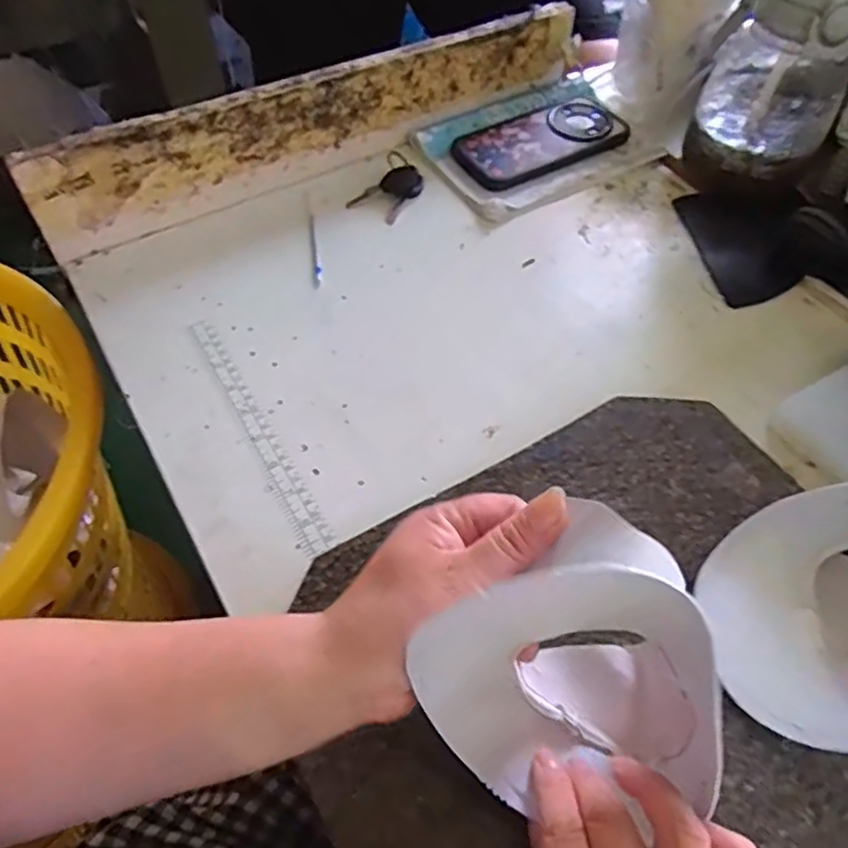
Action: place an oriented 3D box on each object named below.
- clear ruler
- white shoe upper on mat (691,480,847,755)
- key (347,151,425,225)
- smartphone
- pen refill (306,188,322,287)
[{"bbox_3d":[-0.120,0.002,0.474,0.020,0.004,0.222,-26,59,-19],"label":"clear ruler"},{"bbox_3d":[0.234,0.087,0.345,0.159,0.087,0.122,-16,57,-12],"label":"white shoe upper on mat"},{"bbox_3d":[-0.032,-0.219,0.614,0.046,0.024,0.067,35,61,21],"label":"key"},{"bbox_3d":[0.116,-0.277,0.657,0.173,0.020,0.081,-24,59,-17],"label":"smartphone"},{"bbox_3d":[-0.099,-0.169,0.598,0.007,0.008,0.137,-7,55,-6],"label":"pen refill"}]

